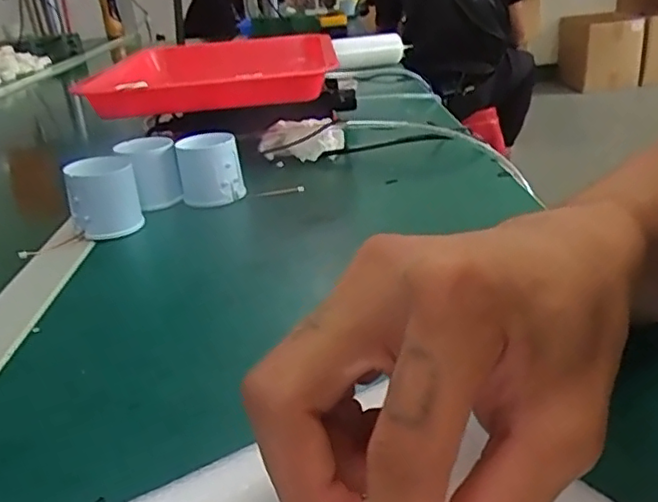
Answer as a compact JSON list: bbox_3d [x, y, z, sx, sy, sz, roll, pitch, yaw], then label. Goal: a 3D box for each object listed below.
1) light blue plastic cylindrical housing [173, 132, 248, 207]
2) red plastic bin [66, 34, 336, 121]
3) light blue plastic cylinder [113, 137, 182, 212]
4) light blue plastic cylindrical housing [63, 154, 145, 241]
[{"bbox_3d":[-0.102,-0.070,0.543,0.054,0.058,0.048,-10,25,-10],"label":"light blue plastic cylindrical housing"},{"bbox_3d":[-0.129,-0.222,0.762,0.268,0.055,0.404,-8,25,-5],"label":"red plastic bin"},{"bbox_3d":[-0.152,-0.068,0.543,0.054,0.053,0.060,-14,22,-25],"label":"light blue plastic cylinder"},{"bbox_3d":[-0.176,-0.039,0.492,0.054,0.064,0.045,-15,26,-19],"label":"light blue plastic cylindrical housing"}]

